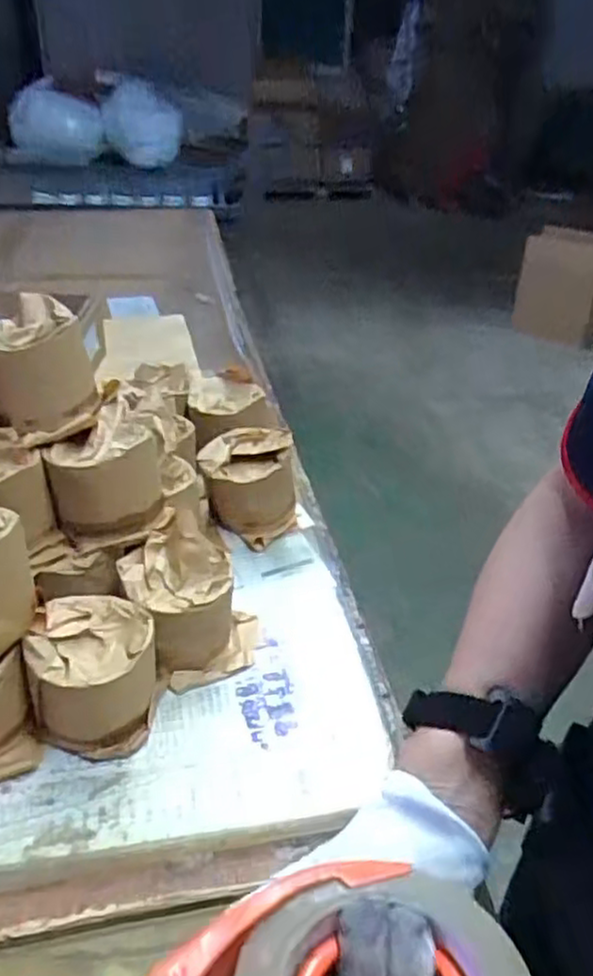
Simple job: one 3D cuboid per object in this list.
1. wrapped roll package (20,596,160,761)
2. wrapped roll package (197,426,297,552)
[{"bbox_3d":[-0.153,0.143,0.557,0.089,0.092,0.098,7,36,9],"label":"wrapped roll package"},{"bbox_3d":[-0.052,-0.009,0.788,0.101,0.096,0.114,0,35,-4],"label":"wrapped roll package"}]

